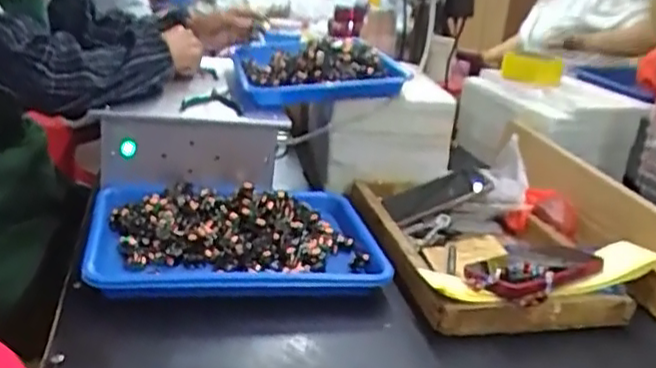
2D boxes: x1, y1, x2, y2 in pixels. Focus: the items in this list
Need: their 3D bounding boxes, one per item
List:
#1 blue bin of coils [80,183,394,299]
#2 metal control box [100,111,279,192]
[{"bbox_3d":[-0.111,0.061,0.788,0.335,0.054,0.242,-1,21,-18],"label":"blue bin of coils"},{"bbox_3d":[-0.184,-0.038,0.873,0.225,0.096,0.058,5,21,-6],"label":"metal control box"}]

